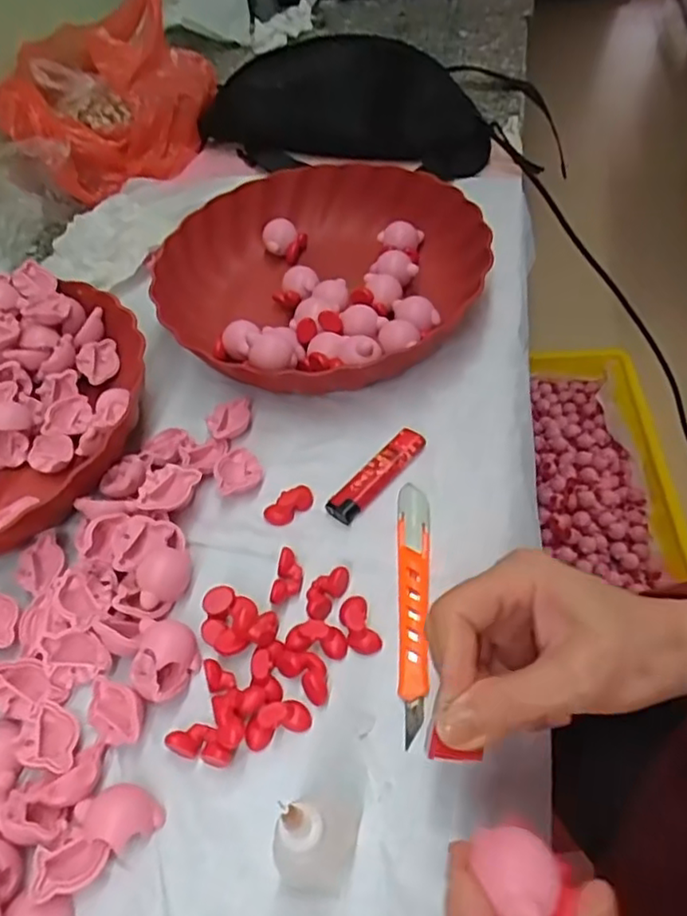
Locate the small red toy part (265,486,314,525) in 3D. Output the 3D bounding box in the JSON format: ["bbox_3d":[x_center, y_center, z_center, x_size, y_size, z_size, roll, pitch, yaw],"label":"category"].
[{"bbox_3d":[-0.032,0.027,0.383,0.032,0.009,0.015,-37,57,-20],"label":"small red toy part"}]

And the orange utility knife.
[{"bbox_3d":[0.038,0.073,0.338,0.016,0.011,0.136,-1,52,6],"label":"orange utility knife"}]

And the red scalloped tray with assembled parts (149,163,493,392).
[{"bbox_3d":[-0.022,-0.141,0.482,0.234,0.051,0.236,28,60,25],"label":"red scalloped tray with assembled parts"}]

